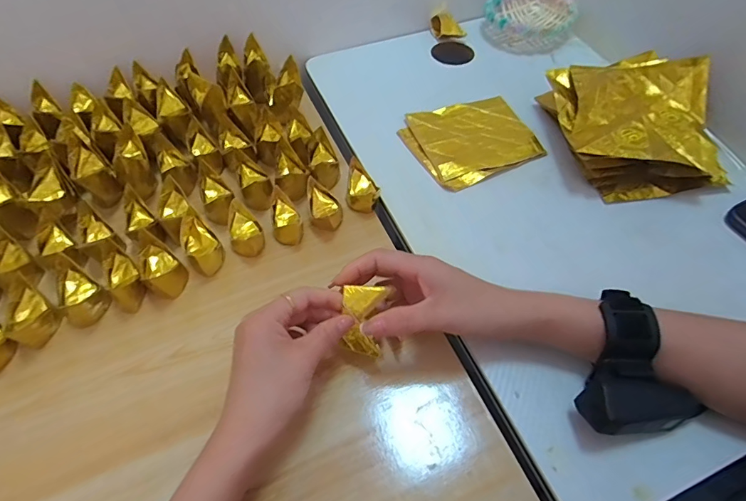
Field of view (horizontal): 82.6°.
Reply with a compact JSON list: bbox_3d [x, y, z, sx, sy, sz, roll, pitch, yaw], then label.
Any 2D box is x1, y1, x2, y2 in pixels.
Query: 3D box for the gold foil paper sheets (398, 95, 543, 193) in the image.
[{"bbox_3d":[0.113,-0.130,0.487,0.138,0.009,0.120,-21,58,-12],"label":"gold foil paper sheets"}]

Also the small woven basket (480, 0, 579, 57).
[{"bbox_3d":[0.222,-0.331,0.608,0.118,0.036,0.136,26,60,18],"label":"small woven basket"}]

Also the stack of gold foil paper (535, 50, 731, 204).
[{"bbox_3d":[0.277,-0.141,0.457,0.158,0.062,0.169,-7,56,-3],"label":"stack of gold foil paper"}]

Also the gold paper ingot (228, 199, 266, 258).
[{"bbox_3d":[-0.124,-0.019,0.408,0.031,0.035,0.046,-25,59,-15],"label":"gold paper ingot"}]

